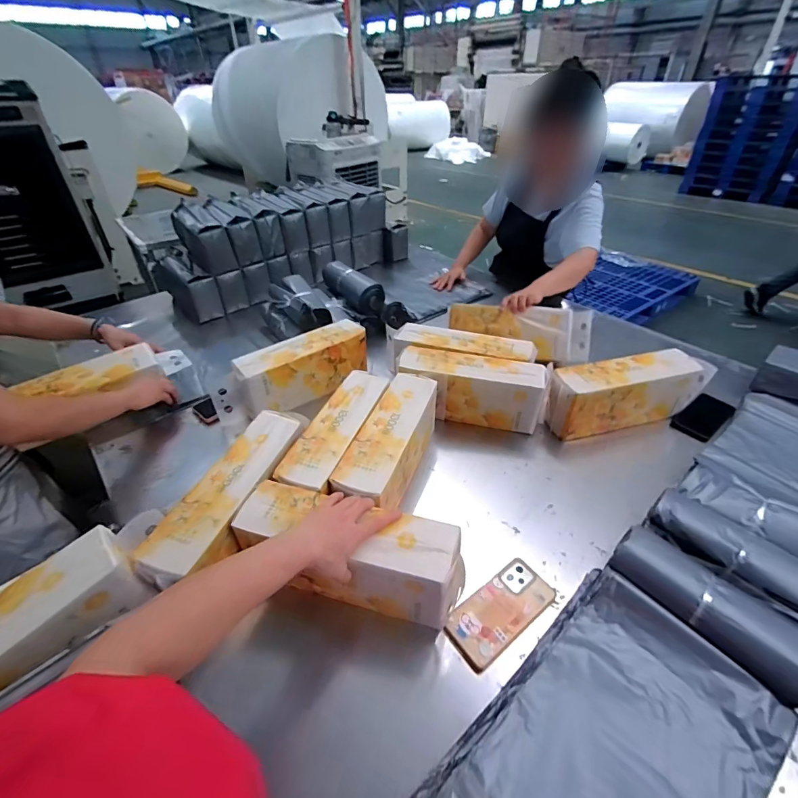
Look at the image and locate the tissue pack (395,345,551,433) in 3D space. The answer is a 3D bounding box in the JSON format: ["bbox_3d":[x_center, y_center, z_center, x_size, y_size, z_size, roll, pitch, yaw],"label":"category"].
[{"bbox_3d":[0.163,-0.022,0.894,0.319,0.129,0.100,9,38,10],"label":"tissue pack"}]

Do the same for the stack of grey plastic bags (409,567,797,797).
[{"bbox_3d":[0.229,0.410,0.447,0.418,0.048,0.248,-27,45,-32],"label":"stack of grey plastic bags"}]

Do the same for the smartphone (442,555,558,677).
[{"bbox_3d":[0.148,0.305,0.584,0.171,0.016,0.077,-26,45,-31],"label":"smartphone"}]

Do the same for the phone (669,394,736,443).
[{"bbox_3d":[0.694,0.040,0.918,0.162,0.020,0.077,-24,44,-29],"label":"phone"}]

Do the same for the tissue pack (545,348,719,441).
[{"bbox_3d":[0.487,-0.015,0.884,0.328,0.147,0.093,-8,38,-11],"label":"tissue pack"}]

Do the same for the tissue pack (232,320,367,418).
[{"bbox_3d":[-0.222,-0.071,0.960,0.311,0.128,0.098,-29,47,-34],"label":"tissue pack"}]

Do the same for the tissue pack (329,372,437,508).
[{"bbox_3d":[-0.014,0.086,0.748,0.093,0.110,0.305,13,39,15],"label":"tissue pack"}]

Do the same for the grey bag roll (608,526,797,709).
[{"bbox_3d":[0.425,0.283,0.558,0.086,0.057,0.240,-29,46,-33],"label":"grey bag roll"}]

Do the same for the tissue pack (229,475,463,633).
[{"bbox_3d":[-0.070,0.223,0.585,0.317,0.135,0.095,13,39,13],"label":"tissue pack"}]

